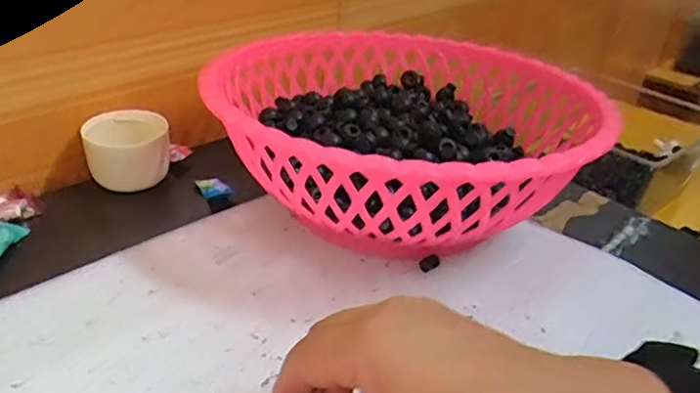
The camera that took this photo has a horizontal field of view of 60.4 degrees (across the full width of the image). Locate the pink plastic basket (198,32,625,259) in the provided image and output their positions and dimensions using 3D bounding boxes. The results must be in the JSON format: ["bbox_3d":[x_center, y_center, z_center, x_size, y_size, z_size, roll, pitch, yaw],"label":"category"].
[{"bbox_3d":[0.046,-0.056,0.494,0.292,0.108,0.305,17,34,17],"label":"pink plastic basket"}]

